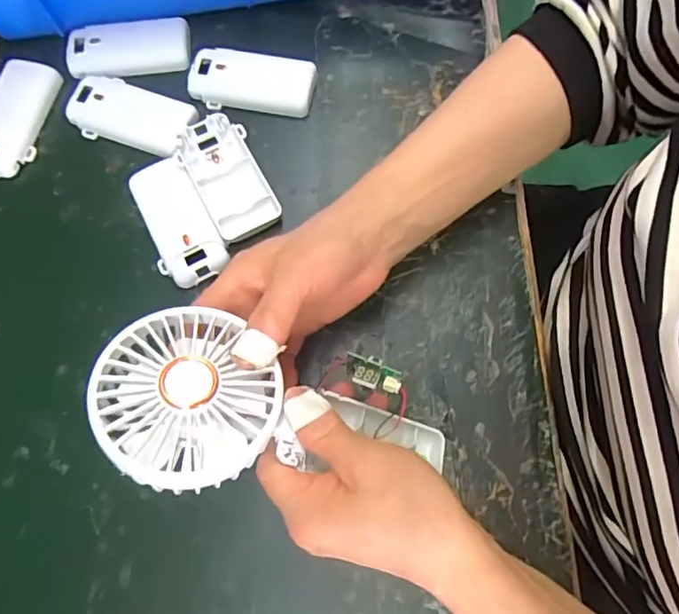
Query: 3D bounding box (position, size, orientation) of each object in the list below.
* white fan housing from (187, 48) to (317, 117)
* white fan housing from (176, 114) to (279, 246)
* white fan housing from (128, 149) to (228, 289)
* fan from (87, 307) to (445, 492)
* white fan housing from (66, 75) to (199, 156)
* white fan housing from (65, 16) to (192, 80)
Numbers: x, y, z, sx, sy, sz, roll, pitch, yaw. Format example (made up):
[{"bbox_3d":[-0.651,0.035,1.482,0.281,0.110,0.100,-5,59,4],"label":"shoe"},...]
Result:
[{"bbox_3d":[-0.066,-0.168,0.391,0.093,0.013,0.041,10,76,4],"label":"white fan housing"},{"bbox_3d":[-0.079,-0.092,0.375,0.046,0.012,0.097,-28,77,-5],"label":"white fan housing"},{"bbox_3d":[-0.113,-0.060,0.368,0.045,0.015,0.095,-27,76,-5],"label":"white fan housing"},{"bbox_3d":[-0.024,0.048,0.265,0.184,0.035,0.080,12,75,-18],"label":"fan"},{"bbox_3d":[-0.153,-0.142,0.386,0.094,0.013,0.045,19,77,6],"label":"white fan housing"},{"bbox_3d":[-0.162,-0.197,0.404,0.093,0.014,0.041,-10,76,-1],"label":"white fan housing"}]

